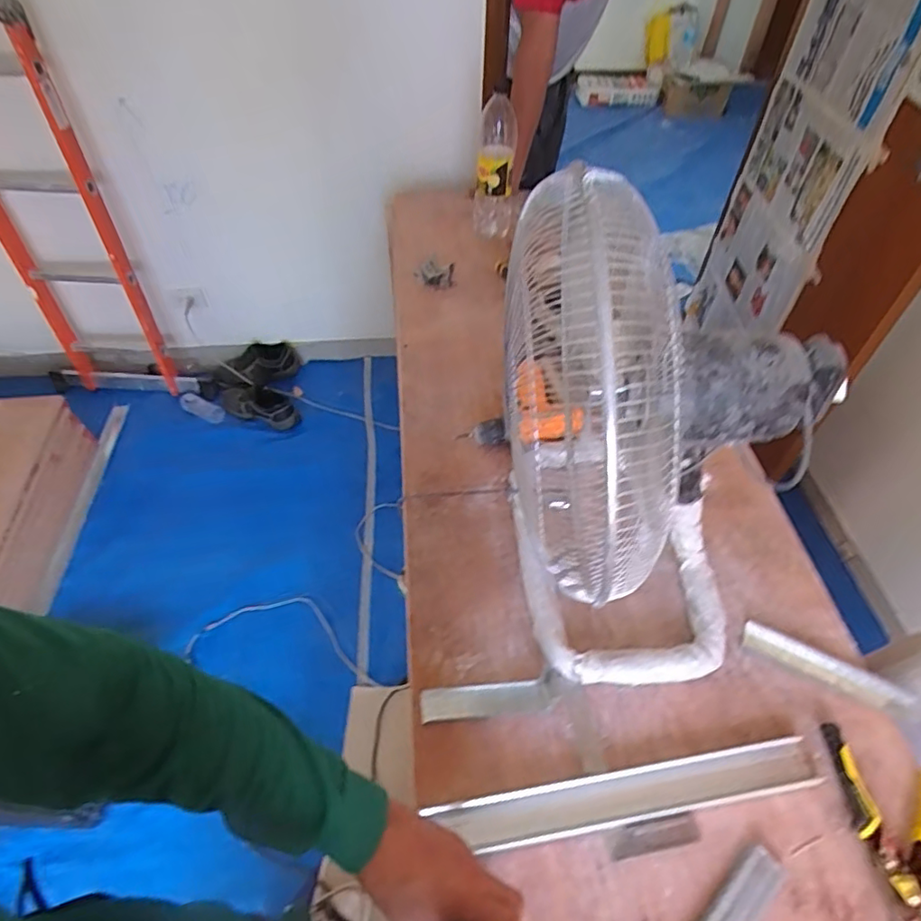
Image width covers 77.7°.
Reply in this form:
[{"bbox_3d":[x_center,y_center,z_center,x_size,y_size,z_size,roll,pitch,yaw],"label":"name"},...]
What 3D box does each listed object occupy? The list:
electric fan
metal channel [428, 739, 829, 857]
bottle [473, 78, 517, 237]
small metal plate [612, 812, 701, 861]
[{"bbox_3d":[0.219,-0.036,0.652,0.266,0.539,0.395,-4,51,-3],"label":"electric fan"},{"bbox_3d":[0.194,0.382,0.652,0.430,0.019,0.052,-8,52,-6],"label":"metal channel"},{"bbox_3d":[0.076,-0.651,1.270,0.087,0.291,0.103,2,50,0],"label":"bottle"},{"bbox_3d":[0.219,0.423,0.643,0.101,0.007,0.028,-9,52,-7],"label":"small metal plate"}]

